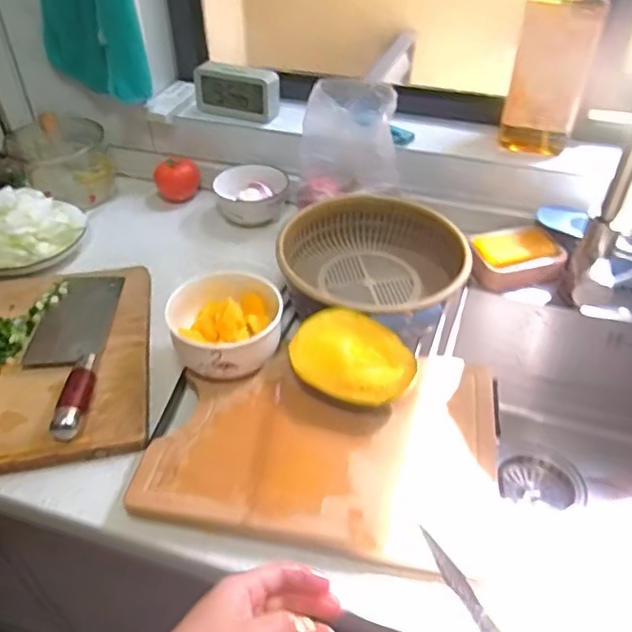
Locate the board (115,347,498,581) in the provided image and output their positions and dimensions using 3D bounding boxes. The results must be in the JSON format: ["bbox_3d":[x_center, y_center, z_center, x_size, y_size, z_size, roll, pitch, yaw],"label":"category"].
[{"bbox_3d":[0.013,0.125,0.606,0.331,0.033,0.239,7,43,8],"label":"board"}]

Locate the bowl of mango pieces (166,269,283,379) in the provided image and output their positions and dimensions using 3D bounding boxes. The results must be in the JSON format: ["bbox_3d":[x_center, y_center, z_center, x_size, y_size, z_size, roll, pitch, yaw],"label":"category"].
[{"bbox_3d":[-0.096,0.016,0.664,0.123,0.081,0.112,0,43,0],"label":"bowl of mango pieces"}]

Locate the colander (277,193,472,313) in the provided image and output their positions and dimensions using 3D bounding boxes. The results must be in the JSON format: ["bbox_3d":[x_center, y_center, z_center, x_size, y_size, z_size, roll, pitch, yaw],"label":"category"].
[{"bbox_3d":[0.068,-0.061,0.748,0.234,0.073,0.220,13,44,14],"label":"colander"}]

